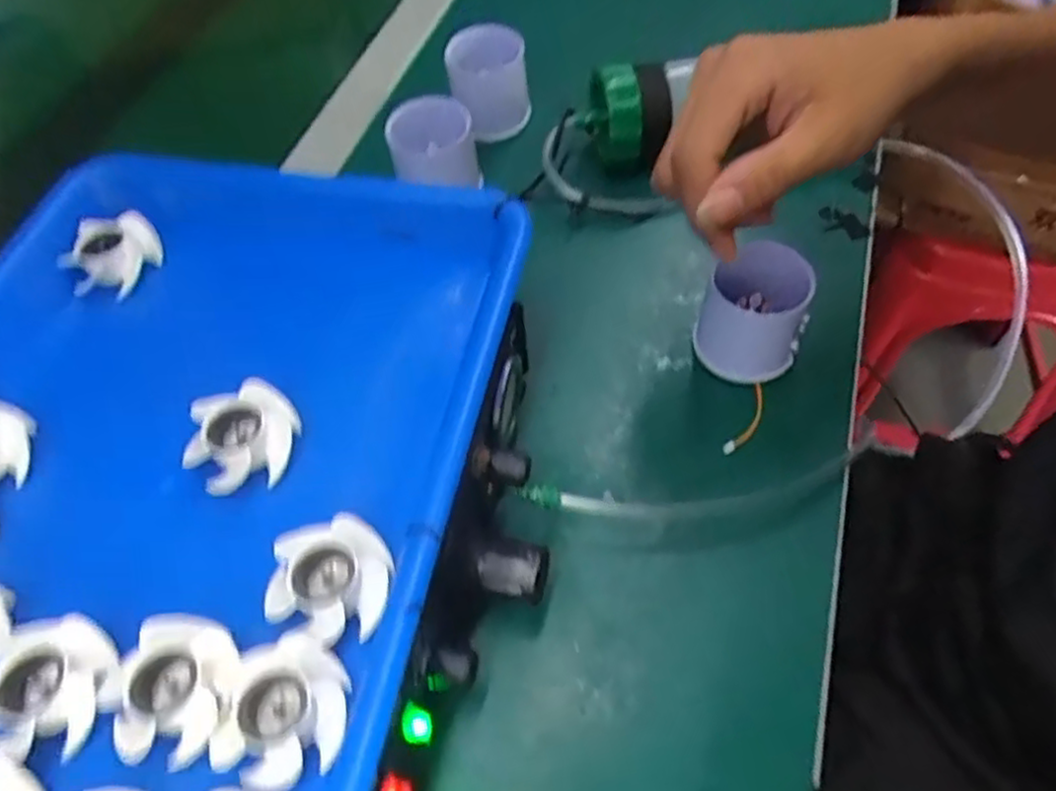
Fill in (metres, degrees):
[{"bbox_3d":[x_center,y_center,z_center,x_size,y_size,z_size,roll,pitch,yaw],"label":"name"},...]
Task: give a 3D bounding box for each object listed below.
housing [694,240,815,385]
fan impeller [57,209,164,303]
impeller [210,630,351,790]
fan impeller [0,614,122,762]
[{"bbox_3d":[0.118,-0.042,0.383,0.055,0.052,0.060,18,60,15],"label":"housing"},{"bbox_3d":[-0.209,-0.071,0.364,0.043,0.014,0.041,-5,67,-2],"label":"fan impeller"},{"bbox_3d":[-0.081,0.104,0.240,0.040,0.017,0.046,-10,57,-2],"label":"impeller"},{"bbox_3d":[-0.165,0.098,0.249,0.042,0.014,0.048,-33,60,-16],"label":"fan impeller"}]

